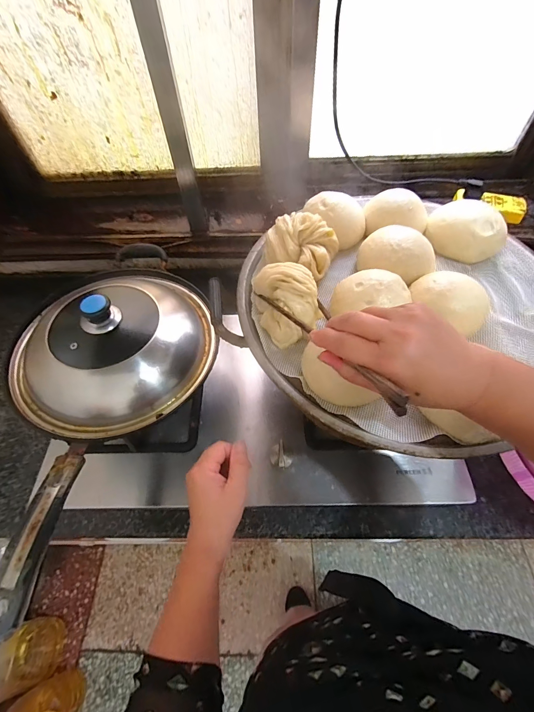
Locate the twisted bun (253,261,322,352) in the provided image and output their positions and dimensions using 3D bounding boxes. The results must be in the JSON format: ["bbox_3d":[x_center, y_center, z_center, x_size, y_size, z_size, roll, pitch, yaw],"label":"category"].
[{"bbox_3d":[0.022,-0.062,0.362,0.062,0.058,0.083,-13,58,-7],"label":"twisted bun"}]

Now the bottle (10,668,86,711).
[{"bbox_3d":[-0.593,0.917,0.814,0.123,0.259,0.109,-24,60,-14],"label":"bottle"}]

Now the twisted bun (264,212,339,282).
[{"bbox_3d":[0.046,-0.149,0.418,0.086,0.043,0.077,20,60,13],"label":"twisted bun"}]

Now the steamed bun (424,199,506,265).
[{"bbox_3d":[0.269,-0.170,0.432,0.094,0.058,0.064,19,60,13],"label":"steamed bun"}]

